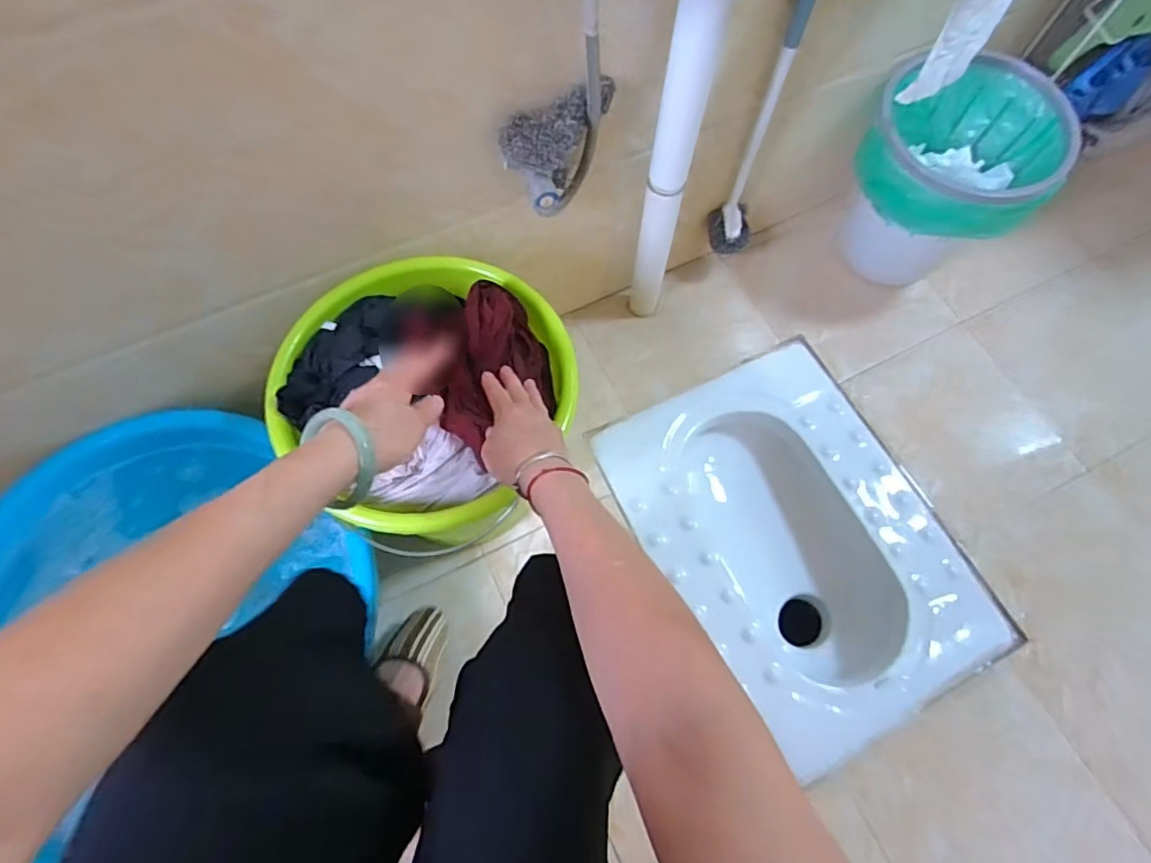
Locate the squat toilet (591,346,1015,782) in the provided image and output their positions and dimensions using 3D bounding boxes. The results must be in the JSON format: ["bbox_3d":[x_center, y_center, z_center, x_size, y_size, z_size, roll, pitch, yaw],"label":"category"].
[{"bbox_3d":[0.334,0.175,0.927,0.394,0.168,0.547,-25,71,-10],"label":"squat toilet"}]

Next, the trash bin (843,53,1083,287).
[{"bbox_3d":[0.546,-0.380,0.883,0.246,0.246,0.241,0,68,-1],"label":"trash bin"}]

